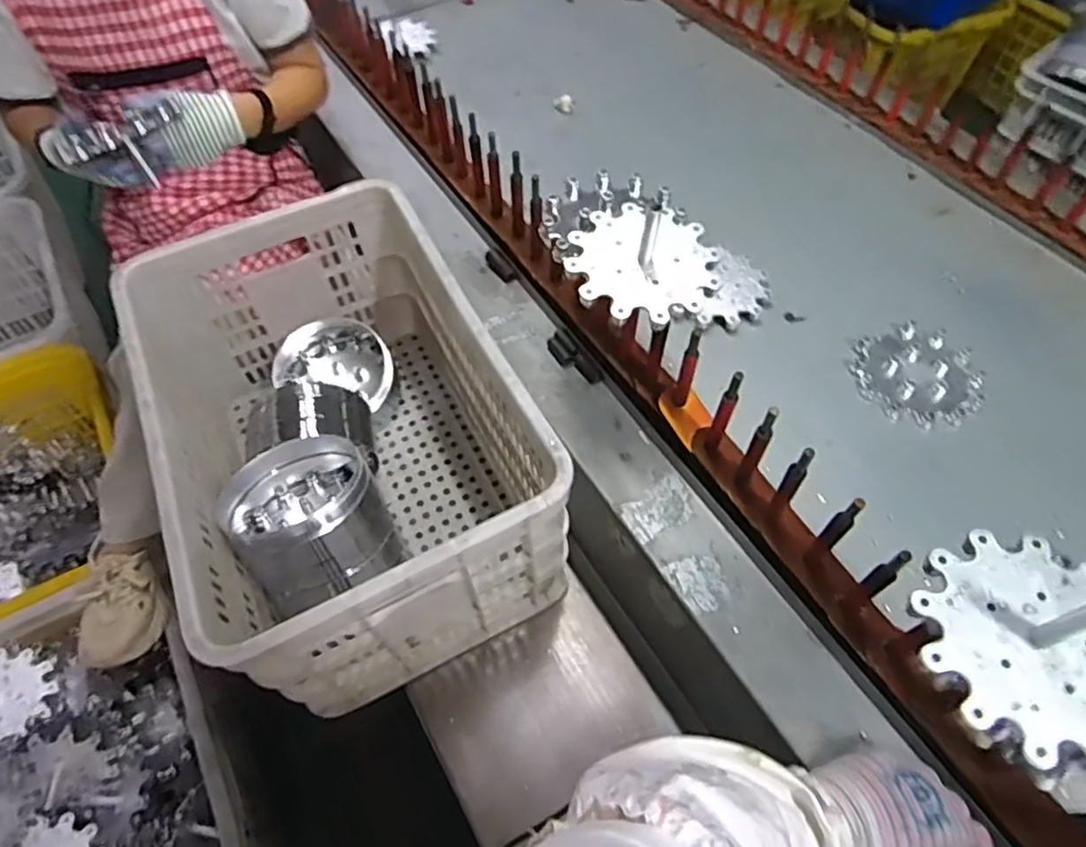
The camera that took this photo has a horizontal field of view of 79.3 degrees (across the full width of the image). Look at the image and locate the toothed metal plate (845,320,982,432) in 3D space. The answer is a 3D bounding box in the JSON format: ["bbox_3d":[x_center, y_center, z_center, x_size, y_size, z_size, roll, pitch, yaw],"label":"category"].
[{"bbox_3d":[0.442,-0.059,0.773,0.143,0.013,0.138,1,61,-2],"label":"toothed metal plate"}]

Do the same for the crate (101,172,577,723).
[{"bbox_3d":[-0.236,-0.003,0.785,0.340,0.302,0.563,-23,65,-14],"label":"crate"}]

